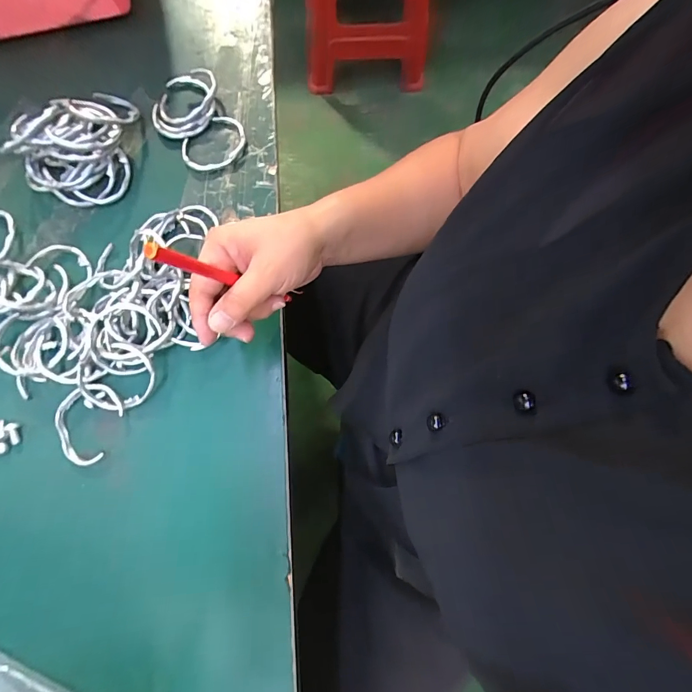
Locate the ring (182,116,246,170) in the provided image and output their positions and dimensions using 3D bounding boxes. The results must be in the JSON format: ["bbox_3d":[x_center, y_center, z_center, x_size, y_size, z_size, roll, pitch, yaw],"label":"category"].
[{"bbox_3d":[-0.134,-0.205,0.383,0.068,0.009,0.051,-39,80,-7],"label":"ring"}]

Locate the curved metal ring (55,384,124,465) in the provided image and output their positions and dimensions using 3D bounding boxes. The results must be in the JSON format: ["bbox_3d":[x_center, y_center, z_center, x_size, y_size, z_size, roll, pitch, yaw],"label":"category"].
[{"bbox_3d":[-0.228,0.066,0.329,0.051,0.010,0.066,20,79,5],"label":"curved metal ring"}]

